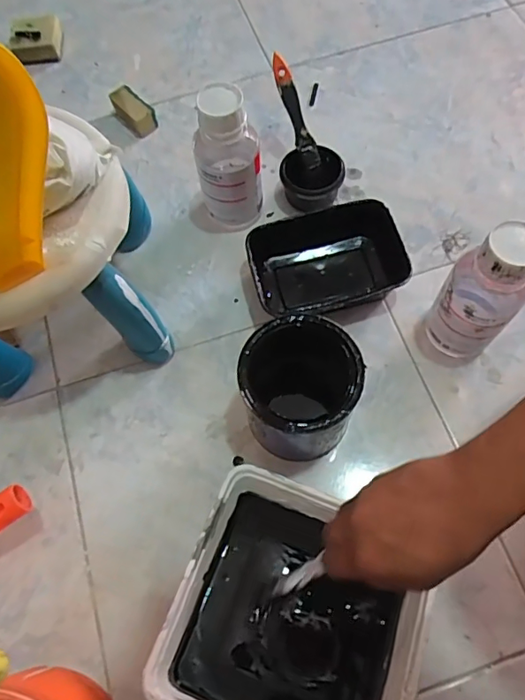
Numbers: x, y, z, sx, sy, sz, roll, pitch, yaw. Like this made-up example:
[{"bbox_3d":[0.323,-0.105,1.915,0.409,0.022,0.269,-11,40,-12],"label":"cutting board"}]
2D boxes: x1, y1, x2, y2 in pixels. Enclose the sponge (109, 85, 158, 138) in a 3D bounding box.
[{"bbox_3d":[-0.183,-0.337,0.726,0.034,0.037,0.073,-40,71,-13],"label":"sponge"}]

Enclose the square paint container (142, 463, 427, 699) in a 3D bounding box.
[{"bbox_3d":[0.032,0.220,0.437,0.194,0.082,0.190,18,69,10],"label":"square paint container"}]

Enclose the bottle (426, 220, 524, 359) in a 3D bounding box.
[{"bbox_3d":[0.212,-0.050,0.508,0.069,0.169,0.061,34,73,15],"label":"bottle"}]

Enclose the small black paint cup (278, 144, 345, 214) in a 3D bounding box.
[{"bbox_3d":[0.062,-0.213,0.647,0.078,0.047,0.068,-2,67,2],"label":"small black paint cup"}]

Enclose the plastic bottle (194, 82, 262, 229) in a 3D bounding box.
[{"bbox_3d":[-0.039,-0.208,0.587,0.071,0.170,0.058,-7,67,0],"label":"plastic bottle"}]

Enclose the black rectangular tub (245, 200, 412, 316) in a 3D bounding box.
[{"bbox_3d":[0.074,-0.101,0.600,0.175,0.061,0.111,-11,67,-2],"label":"black rectangular tub"}]

